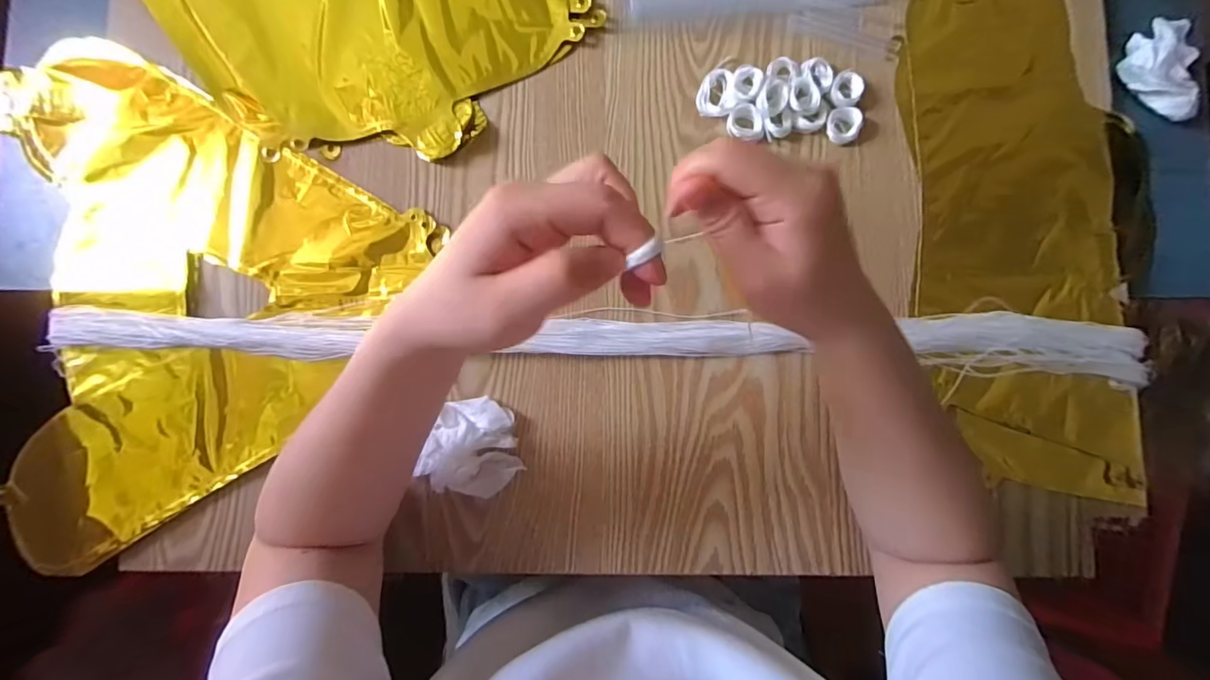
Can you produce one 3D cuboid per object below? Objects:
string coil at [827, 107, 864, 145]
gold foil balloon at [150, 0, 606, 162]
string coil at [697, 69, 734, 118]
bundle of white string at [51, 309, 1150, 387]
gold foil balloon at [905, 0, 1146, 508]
[{"bbox_3d":[0.185,-0.166,0.396,0.027,0.009,0.027,0,85,1],"label":"string coil"},{"bbox_3d":[-0.250,-0.296,0.403,0.439,0.013,0.234,30,87,3],"label":"gold foil balloon"},{"bbox_3d":[0.086,-0.193,0.399,0.027,0.009,0.038,3,86,1],"label":"string coil"},{"bbox_3d":[-0.005,-0.003,0.384,0.815,0.020,0.045,2,88,1],"label":"bundle of white string"},{"bbox_3d":[0.322,-0.094,0.384,0.163,0.017,0.406,1,88,1],"label":"gold foil balloon"}]

